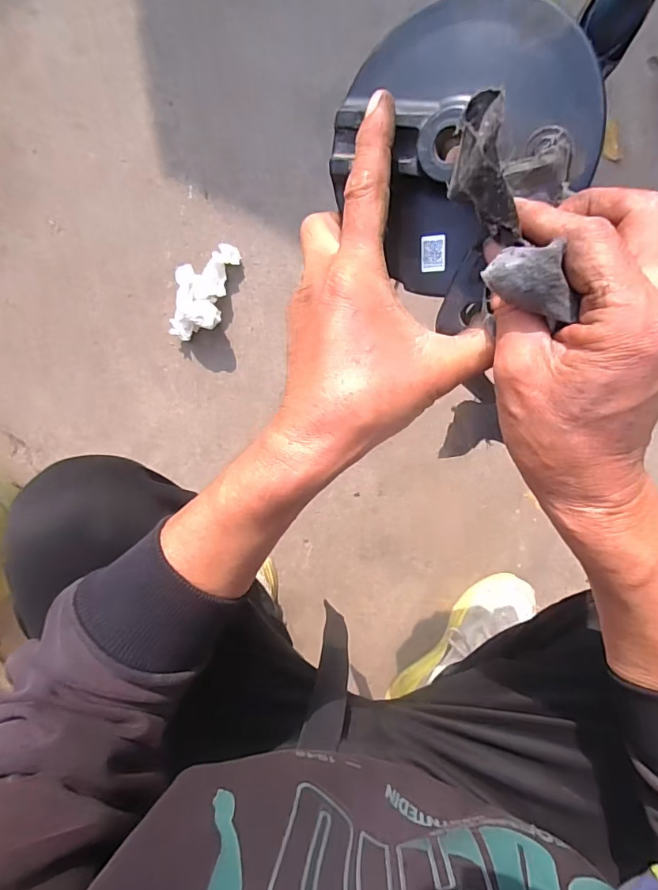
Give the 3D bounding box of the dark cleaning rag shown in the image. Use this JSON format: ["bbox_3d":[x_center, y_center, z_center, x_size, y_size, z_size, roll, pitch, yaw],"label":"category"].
[{"bbox_3d":[0.072,-0.093,0.197,0.030,0.026,0.095,-25,96,5],"label":"dark cleaning rag"}]

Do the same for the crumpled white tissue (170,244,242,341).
[{"bbox_3d":[-0.167,-0.204,0.624,0.077,0.046,0.136,27,86,-2],"label":"crumpled white tissue"}]

